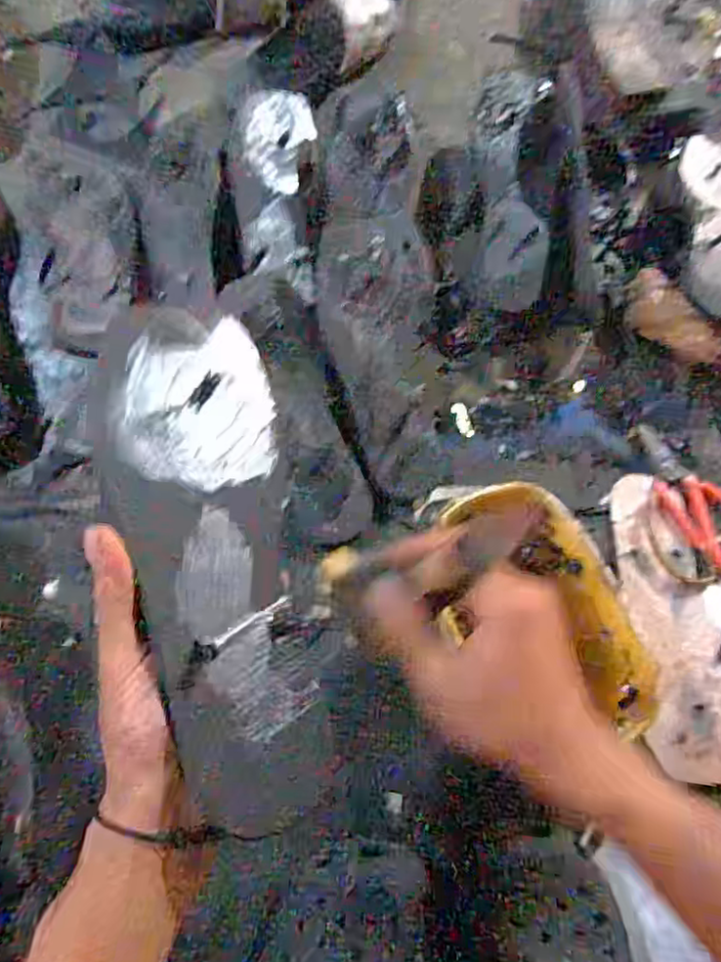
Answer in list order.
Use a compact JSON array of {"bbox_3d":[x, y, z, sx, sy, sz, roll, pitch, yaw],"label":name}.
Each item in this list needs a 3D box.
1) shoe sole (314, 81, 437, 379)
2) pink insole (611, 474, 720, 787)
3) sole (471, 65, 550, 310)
[{"bbox_3d":[0.015,-0.250,0.654,0.110,0.026,0.312,-1,77,0],"label":"shoe sole"},{"bbox_3d":[0.267,0.116,0.551,0.079,0.009,0.249,-6,71,7],"label":"pink insole"},{"bbox_3d":[0.149,-0.292,0.654,0.080,0.044,0.244,2,77,1],"label":"sole"}]

